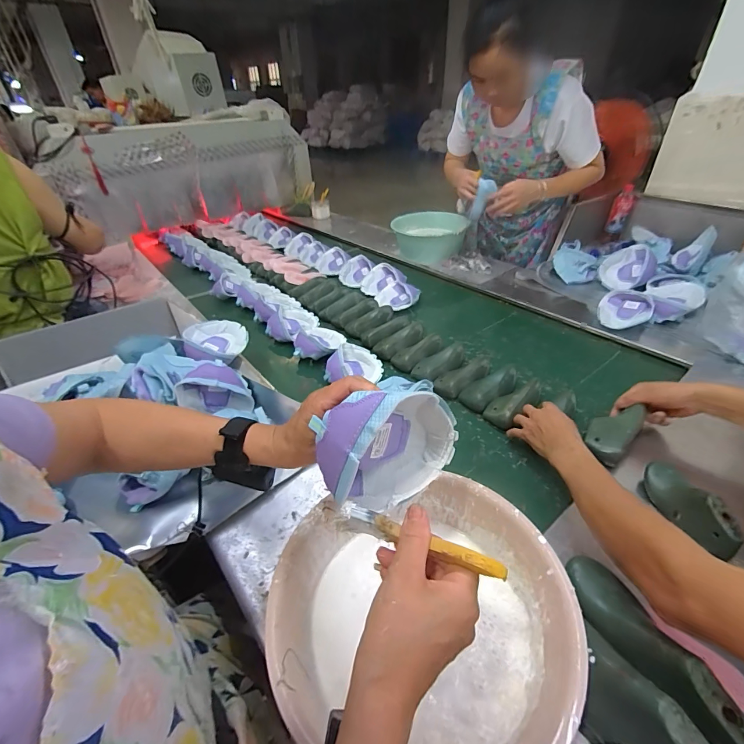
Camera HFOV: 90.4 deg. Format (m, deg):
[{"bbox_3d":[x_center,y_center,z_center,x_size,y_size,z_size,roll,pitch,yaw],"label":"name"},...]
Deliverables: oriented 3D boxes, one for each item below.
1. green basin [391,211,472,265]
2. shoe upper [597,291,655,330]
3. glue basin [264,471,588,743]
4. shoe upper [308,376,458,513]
[{"bbox_3d":[0.228,-0.557,1.545,0.312,0.145,0.246,8,39,13],"label":"green basin"},{"bbox_3d":[0.705,-0.167,1.040,0.122,0.088,0.097,24,45,30],"label":"shoe upper"},{"bbox_3d":[0.055,0.269,0.401,0.300,0.094,0.275,-1,38,1],"label":"glue basin"},{"bbox_3d":[0.019,0.068,0.373,0.143,0.129,0.057,-22,42,-24],"label":"shoe upper"}]

